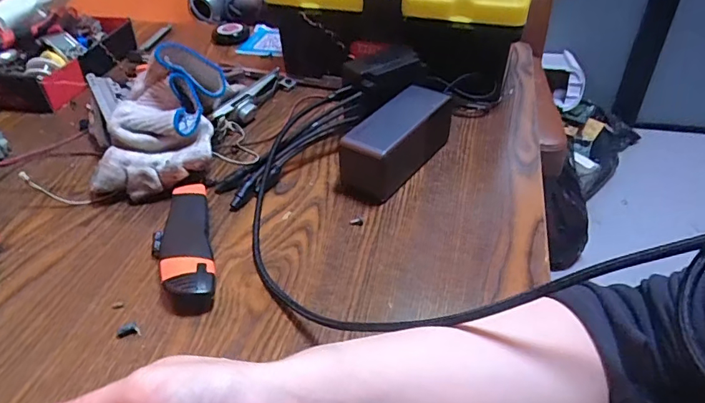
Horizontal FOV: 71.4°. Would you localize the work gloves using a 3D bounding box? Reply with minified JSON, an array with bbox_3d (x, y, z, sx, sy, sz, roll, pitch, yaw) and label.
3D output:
[{"bbox_3d":[-0.182,-0.071,0.465,0.105,0.110,0.107,1,39,3],"label":"work gloves"}]

